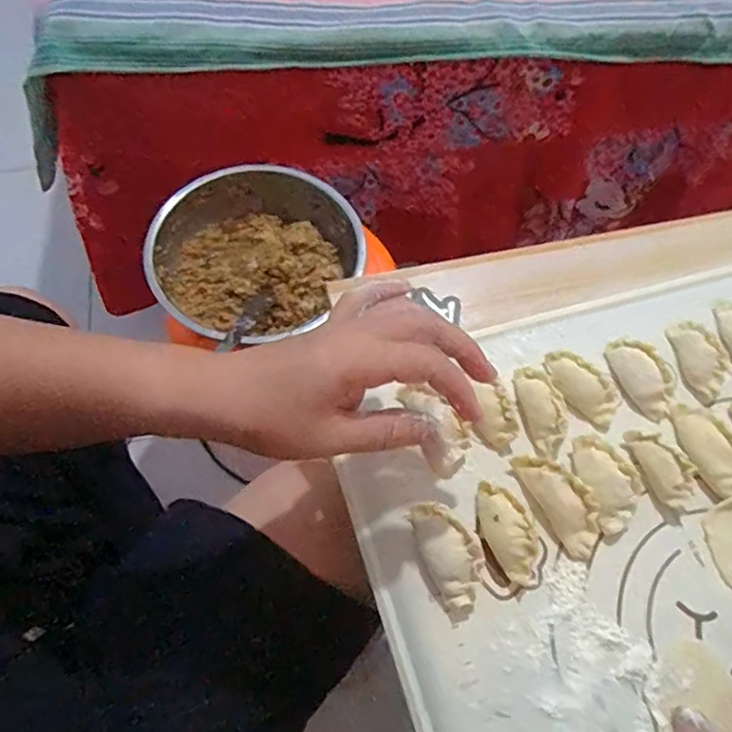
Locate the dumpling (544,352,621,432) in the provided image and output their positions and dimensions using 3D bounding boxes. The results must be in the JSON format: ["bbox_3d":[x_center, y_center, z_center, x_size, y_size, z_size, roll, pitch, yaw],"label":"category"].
[{"bbox_3d":[0.145,0.013,0.400,0.027,0.013,0.057,-40,72,-19],"label":"dumpling"}]

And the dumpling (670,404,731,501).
[{"bbox_3d":[0.226,0.053,0.386,0.029,0.015,0.063,-11,65,-8],"label":"dumpling"}]

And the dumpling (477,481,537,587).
[{"bbox_3d":[0.083,0.099,0.352,0.025,0.018,0.060,-18,66,-11],"label":"dumpling"}]

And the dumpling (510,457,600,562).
[{"bbox_3d":[0.119,0.082,0.362,0.028,0.021,0.068,-27,69,-14],"label":"dumpling"}]

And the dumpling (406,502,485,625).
[{"bbox_3d":[0.049,0.110,0.343,0.031,0.022,0.065,-26,68,-14],"label":"dumpling"}]

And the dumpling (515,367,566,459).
[{"bbox_3d":[0.116,0.029,0.390,0.024,0.019,0.060,-4,65,-4],"label":"dumpling"}]

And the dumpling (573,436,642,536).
[{"bbox_3d":[0.147,0.071,0.369,0.036,0.022,0.057,-28,69,-15],"label":"dumpling"}]

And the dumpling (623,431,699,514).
[{"bbox_3d":[0.188,0.063,0.374,0.023,0.020,0.054,-19,67,-11],"label":"dumpling"}]

